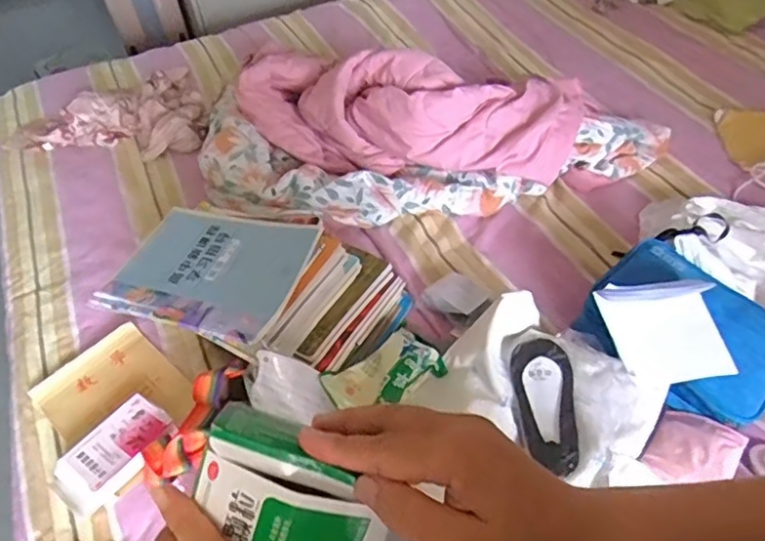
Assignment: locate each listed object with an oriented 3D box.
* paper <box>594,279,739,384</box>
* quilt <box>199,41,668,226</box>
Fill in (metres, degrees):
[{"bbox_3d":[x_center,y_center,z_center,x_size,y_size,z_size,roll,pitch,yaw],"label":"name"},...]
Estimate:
[{"bbox_3d":[0.394,0.080,0.837,0.158,0.046,0.148,-12,78,-4],"label":"paper"},{"bbox_3d":[0.092,-0.286,1.226,0.919,0.192,0.386,-2,50,4],"label":"quilt"}]

